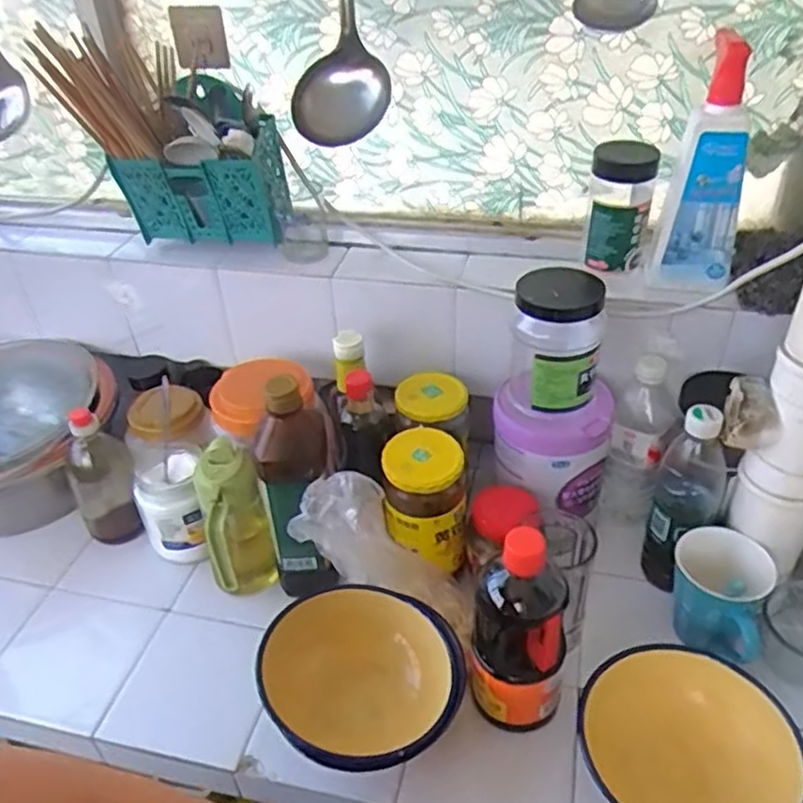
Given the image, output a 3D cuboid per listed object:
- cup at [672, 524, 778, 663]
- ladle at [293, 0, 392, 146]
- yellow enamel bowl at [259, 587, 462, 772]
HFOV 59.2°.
[{"bbox_3d":[0.310,0.193,0.698,0.089,0.109,0.100,15,40,23],"label":"cup"},{"bbox_3d":[-0.069,-0.422,0.666,0.095,0.332,0.115,-7,37,-6],"label":"ladle"},{"bbox_3d":[-0.032,0.260,0.654,0.164,0.084,0.175,-2,36,2],"label":"yellow enamel bowl"}]

